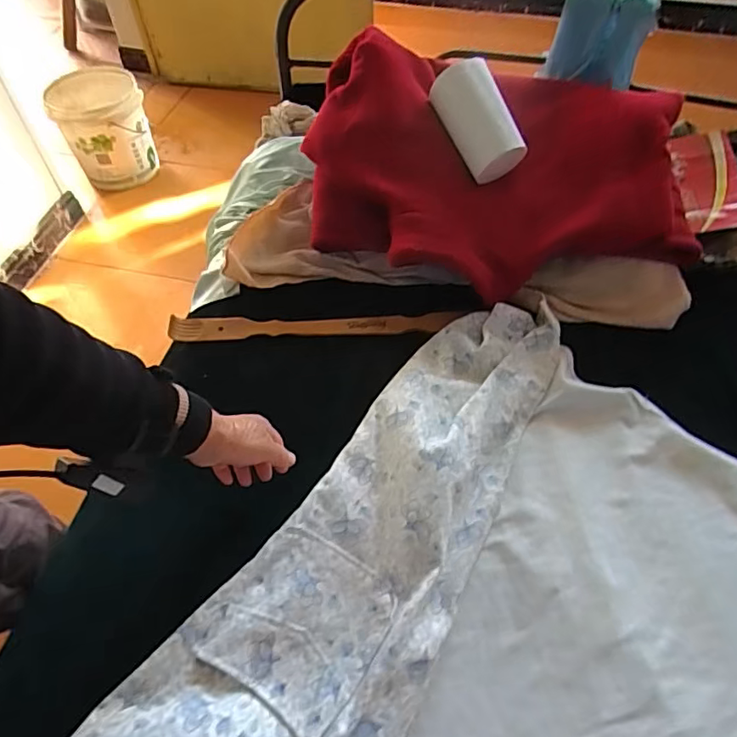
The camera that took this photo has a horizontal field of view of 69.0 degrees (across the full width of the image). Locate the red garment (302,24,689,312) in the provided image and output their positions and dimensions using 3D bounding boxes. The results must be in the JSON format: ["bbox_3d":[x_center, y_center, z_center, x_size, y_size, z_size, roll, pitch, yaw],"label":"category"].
[{"bbox_3d":[0.169,-0.302,0.775,0.511,0.178,0.359,-7,55,-5],"label":"red garment"}]

